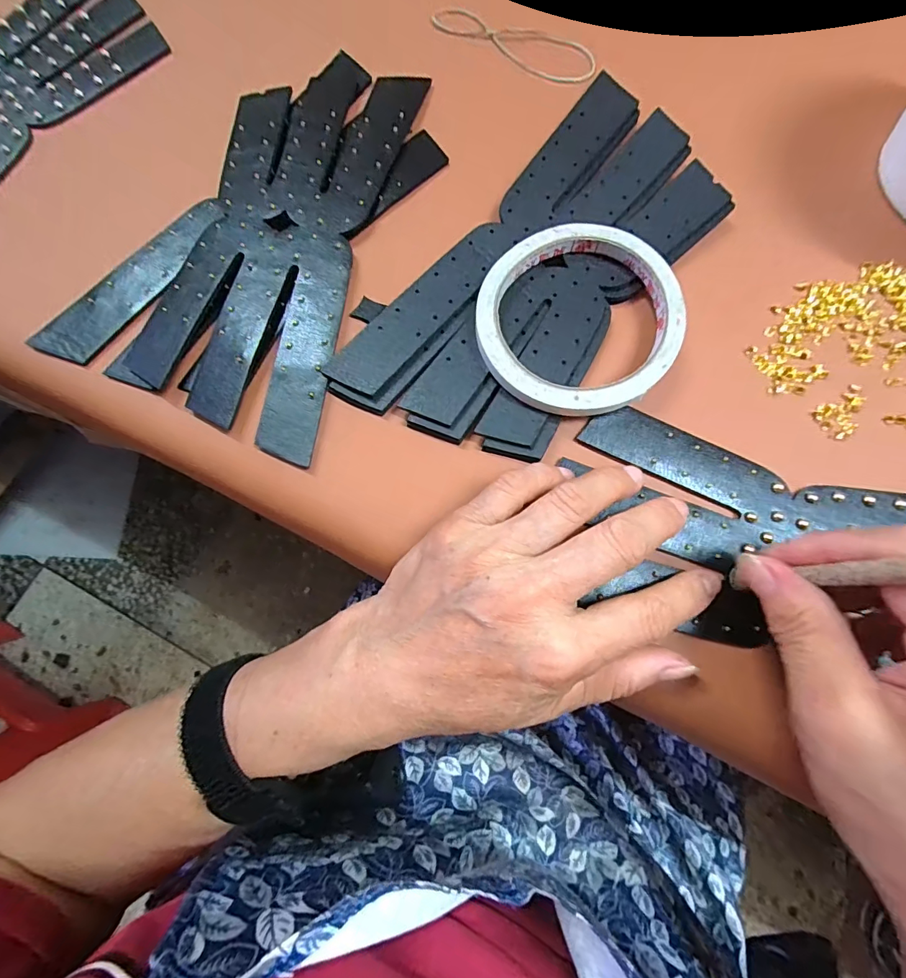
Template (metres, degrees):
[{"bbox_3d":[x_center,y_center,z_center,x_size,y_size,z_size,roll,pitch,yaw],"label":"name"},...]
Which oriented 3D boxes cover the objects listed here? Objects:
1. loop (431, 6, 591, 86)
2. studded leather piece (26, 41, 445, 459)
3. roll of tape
[{"bbox_3d":[0.036,-0.262,0.266,0.103,0.005,0.037,34,80,8],"label":"loop"},{"bbox_3d":[-0.088,-0.136,0.232,0.137,0.006,0.213,24,79,6],"label":"studded leather piece"},{"bbox_3d":[0.057,-0.079,0.211,0.091,0.012,0.096,0,77,1],"label":"roll of tape"}]

